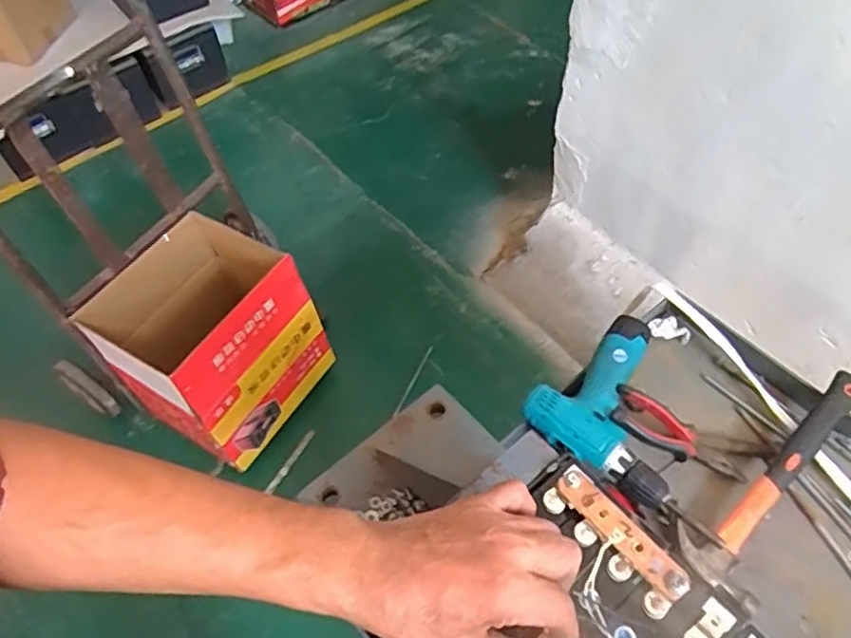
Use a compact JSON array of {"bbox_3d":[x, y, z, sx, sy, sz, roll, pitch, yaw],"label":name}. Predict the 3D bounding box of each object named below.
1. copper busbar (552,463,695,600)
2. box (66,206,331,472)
[{"bbox_3d":[0.136,0.147,0.448,0.023,0.008,0.105,-36,62,-21],"label":"copper busbar"},{"bbox_3d":[-0.478,0.041,1.440,0.350,0.357,0.366,29,61,19],"label":"box"}]

